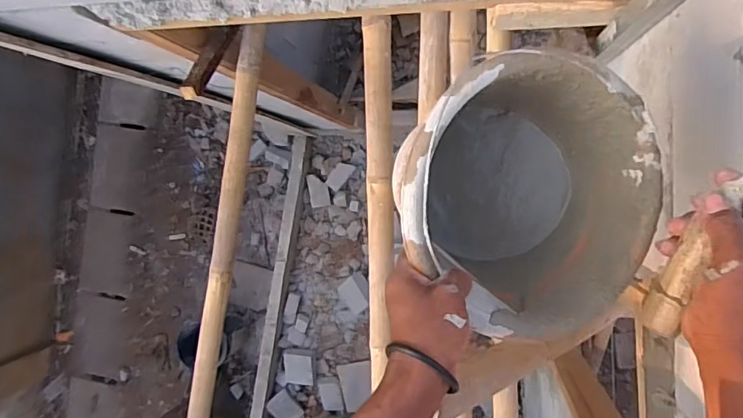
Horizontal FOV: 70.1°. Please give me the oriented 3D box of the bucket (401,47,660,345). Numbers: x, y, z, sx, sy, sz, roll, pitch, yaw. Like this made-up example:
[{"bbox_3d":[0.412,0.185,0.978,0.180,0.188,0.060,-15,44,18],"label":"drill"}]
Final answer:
[{"bbox_3d":[0.155,-0.011,0.496,0.225,0.192,0.220,1,93,9],"label":"bucket"}]

